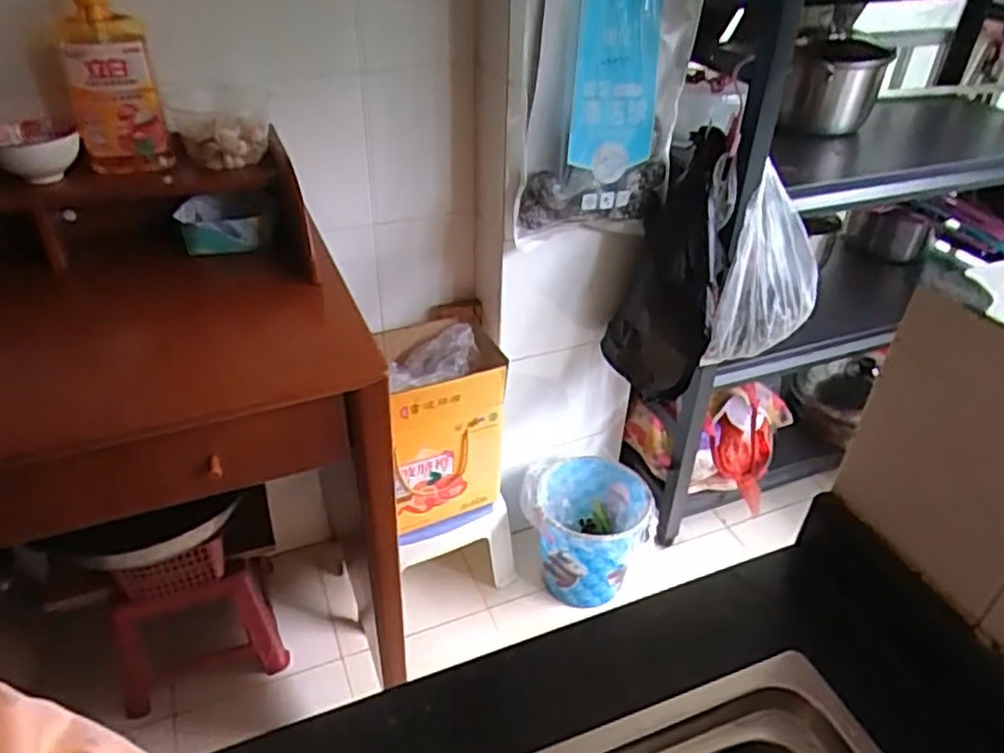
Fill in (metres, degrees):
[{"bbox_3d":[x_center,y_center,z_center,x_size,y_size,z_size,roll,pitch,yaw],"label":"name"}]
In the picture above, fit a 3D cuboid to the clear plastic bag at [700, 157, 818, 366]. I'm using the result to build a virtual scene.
[{"bbox_3d":[0.436,-0.156,1.151,0.136,0.252,0.170,18,40,21],"label":"clear plastic bag"}]

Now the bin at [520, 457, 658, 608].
[{"bbox_3d":[0.186,0.287,1.431,0.250,0.201,0.240,-28,46,-34],"label":"bin"}]

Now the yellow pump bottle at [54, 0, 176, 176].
[{"bbox_3d":[-0.493,-0.386,0.888,0.100,0.244,0.081,-19,41,-26],"label":"yellow pump bottle"}]

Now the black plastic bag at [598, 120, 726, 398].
[{"bbox_3d":[0.271,-0.174,1.199,0.160,0.391,0.211,9,37,10],"label":"black plastic bag"}]

